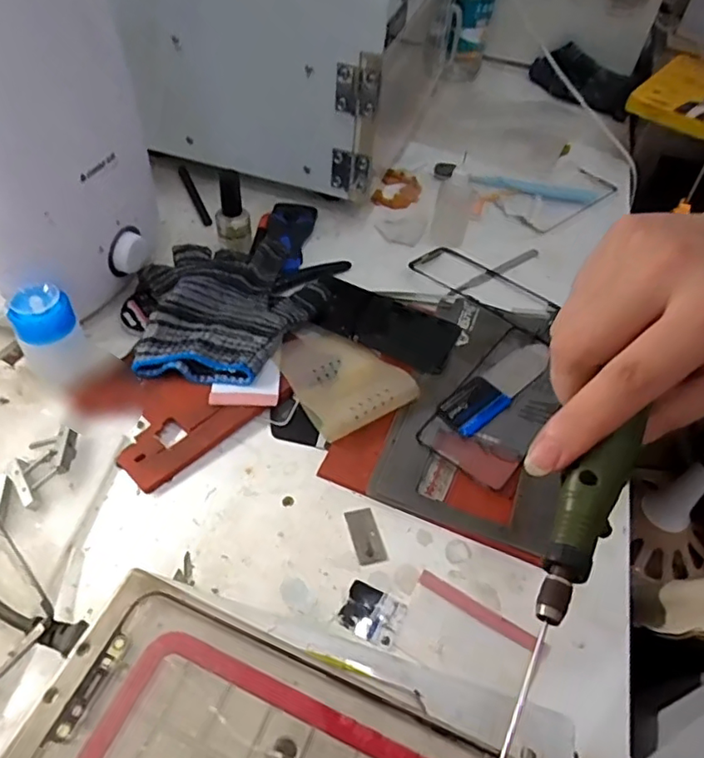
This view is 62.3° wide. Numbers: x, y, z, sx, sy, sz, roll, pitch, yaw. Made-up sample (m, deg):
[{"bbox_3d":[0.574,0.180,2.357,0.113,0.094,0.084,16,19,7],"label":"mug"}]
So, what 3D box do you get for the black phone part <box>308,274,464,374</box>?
[{"bbox_3d":[0.027,-0.050,0.503,0.126,0.005,0.068,22,51,14],"label":"black phone part"}]

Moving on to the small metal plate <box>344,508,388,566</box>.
[{"bbox_3d":[0.009,0.103,0.385,0.019,0.004,0.039,-10,51,-14],"label":"small metal plate"}]

